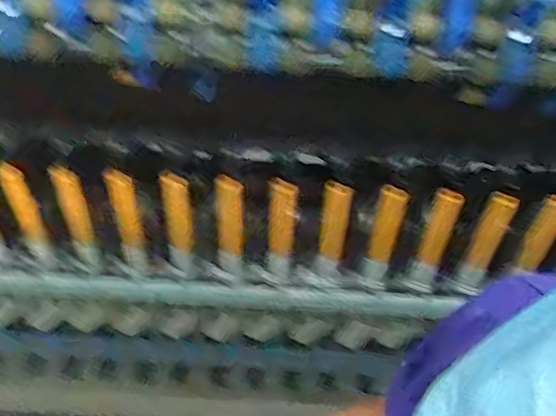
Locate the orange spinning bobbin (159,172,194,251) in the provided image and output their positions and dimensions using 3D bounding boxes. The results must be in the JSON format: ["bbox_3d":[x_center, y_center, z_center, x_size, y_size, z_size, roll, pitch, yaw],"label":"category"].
[{"bbox_3d":[-0.132,0.009,0.766,0.033,0.132,0.029,-8,49,-10],"label":"orange spinning bobbin"}]

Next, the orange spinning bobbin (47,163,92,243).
[{"bbox_3d":[-0.270,-0.004,0.767,0.028,0.129,0.024,-16,51,-17],"label":"orange spinning bobbin"}]

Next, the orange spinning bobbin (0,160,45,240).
[{"bbox_3d":[-0.341,-0.004,0.774,0.026,0.138,0.034,-25,54,-23],"label":"orange spinning bobbin"}]

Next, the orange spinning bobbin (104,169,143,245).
[{"bbox_3d":[-0.202,0.008,0.773,0.028,0.149,0.033,-16,51,-17],"label":"orange spinning bobbin"}]

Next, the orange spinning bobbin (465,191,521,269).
[{"bbox_3d":[0.279,0.030,0.764,0.034,0.116,0.033,26,52,19],"label":"orange spinning bobbin"}]

